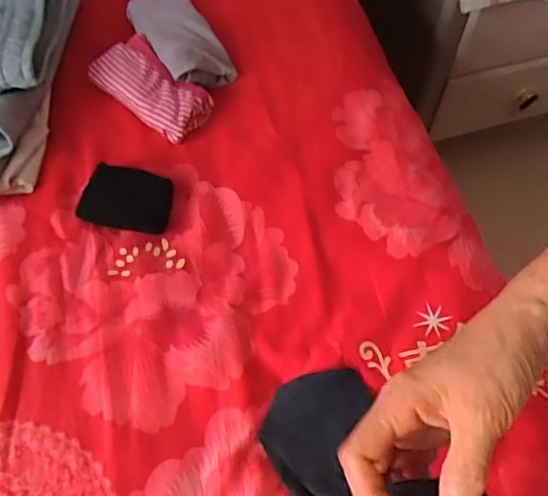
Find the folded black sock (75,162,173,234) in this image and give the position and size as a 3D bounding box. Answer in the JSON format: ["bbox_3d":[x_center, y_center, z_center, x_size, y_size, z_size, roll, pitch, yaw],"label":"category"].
[{"bbox_3d":[-0.143,-0.050,0.595,0.082,0.024,0.060,6,60,1],"label":"folded black sock"}]

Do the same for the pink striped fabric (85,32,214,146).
[{"bbox_3d":[-0.132,-0.174,0.655,0.138,0.030,0.065,39,66,18],"label":"pink striped fabric"}]

